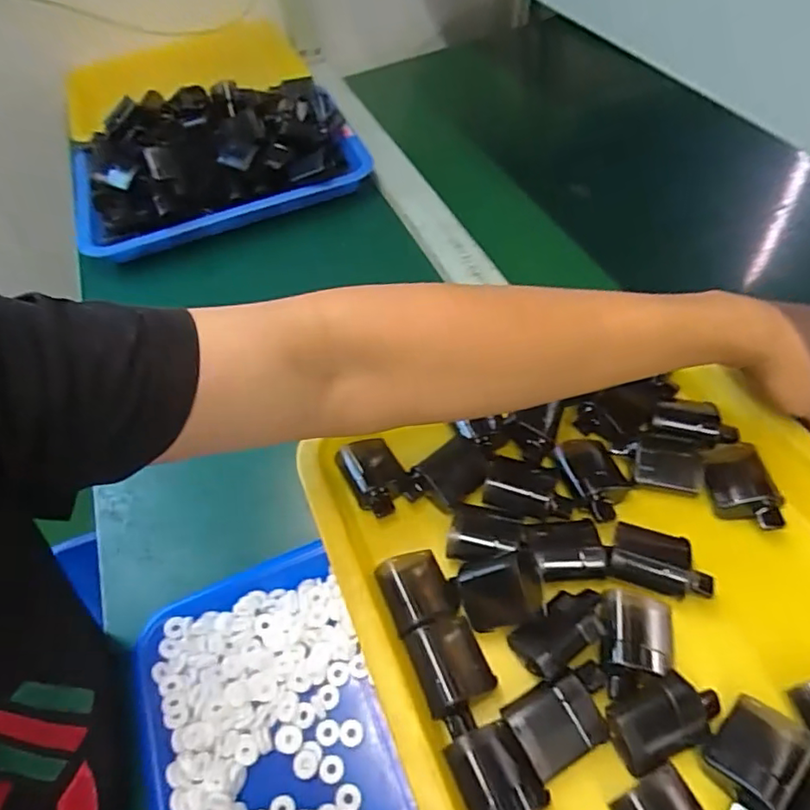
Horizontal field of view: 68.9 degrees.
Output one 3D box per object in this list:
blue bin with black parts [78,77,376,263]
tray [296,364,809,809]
[{"bbox_3d":[-0.221,-0.290,0.686,0.327,0.086,0.225,-20,52,-7],"label":"blue bin with black parts"},{"bbox_3d":[0.135,0.118,0.319,0.301,0.035,0.345,-20,52,-10],"label":"tray"}]

